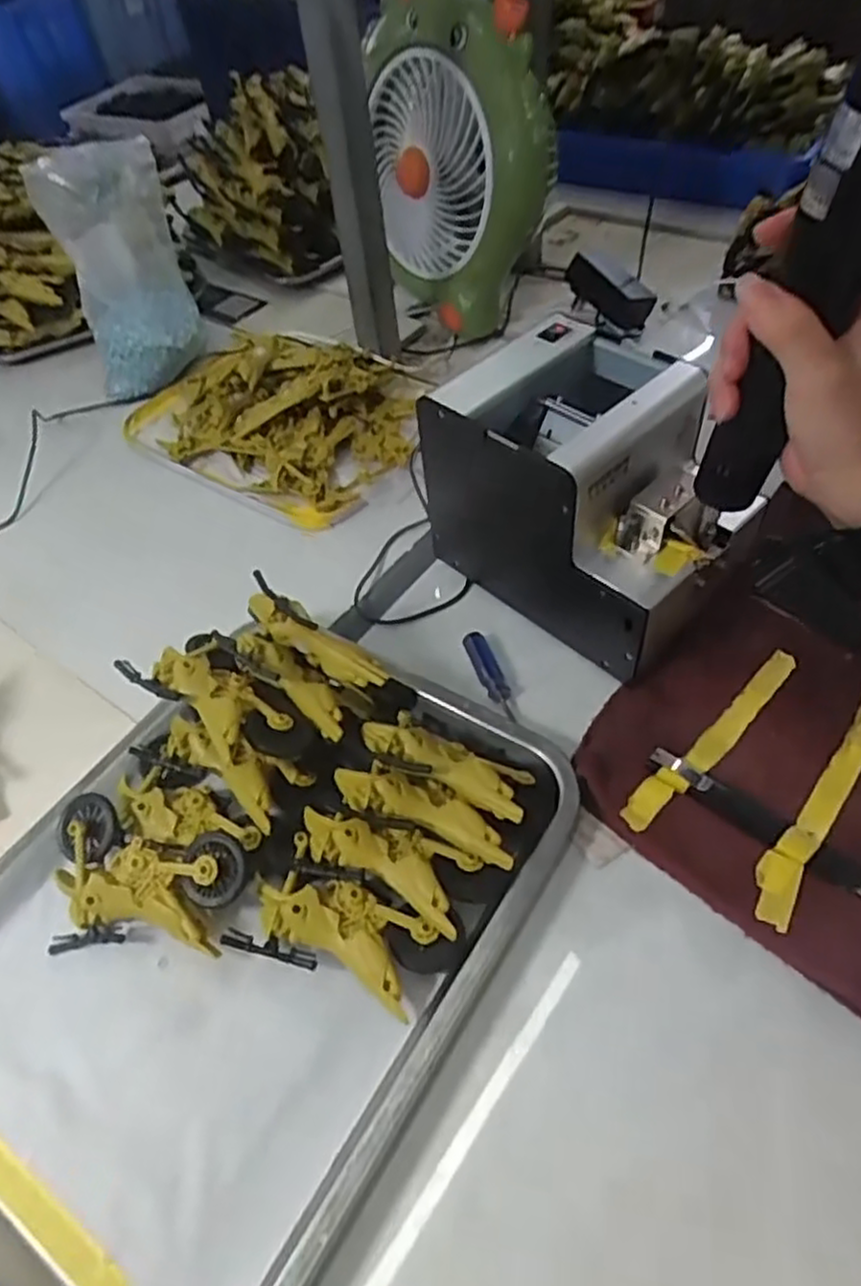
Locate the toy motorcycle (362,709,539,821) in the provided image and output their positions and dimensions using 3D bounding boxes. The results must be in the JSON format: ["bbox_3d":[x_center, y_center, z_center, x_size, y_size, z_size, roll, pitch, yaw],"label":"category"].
[{"bbox_3d":[0.011,0.067,0.419,0.104,0.039,0.051,20,56,20],"label":"toy motorcycle"}]

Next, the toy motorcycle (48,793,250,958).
[{"bbox_3d":[-0.153,0.127,0.402,0.113,0.039,0.076,1,51,6],"label":"toy motorcycle"}]

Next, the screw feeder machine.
[{"bbox_3d":[0.104,-0.097,0.479,0.128,0.144,0.178,-39,58,-23],"label":"screw feeder machine"}]

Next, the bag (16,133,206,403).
[{"bbox_3d":[-0.272,-0.327,0.656,0.105,0.200,0.065,-20,52,-10],"label":"bag"}]

